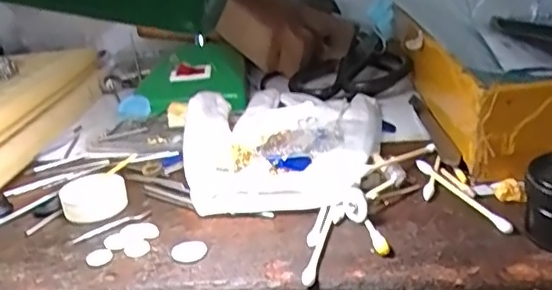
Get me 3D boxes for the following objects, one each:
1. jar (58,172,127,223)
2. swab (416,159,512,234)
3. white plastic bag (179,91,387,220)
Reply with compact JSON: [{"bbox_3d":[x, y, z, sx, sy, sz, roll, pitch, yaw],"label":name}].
[{"bbox_3d":[-0.093,0.026,0.295,0.032,0.016,0.025,-12,23,-15],"label":"jar"},{"bbox_3d":[0.088,0.023,0.275,0.008,0.006,0.072,-11,22,-14],"label":"swab"},{"bbox_3d":[0.003,-0.007,0.346,0.114,0.021,0.155,-2,22,9],"label":"white plastic bag"}]

